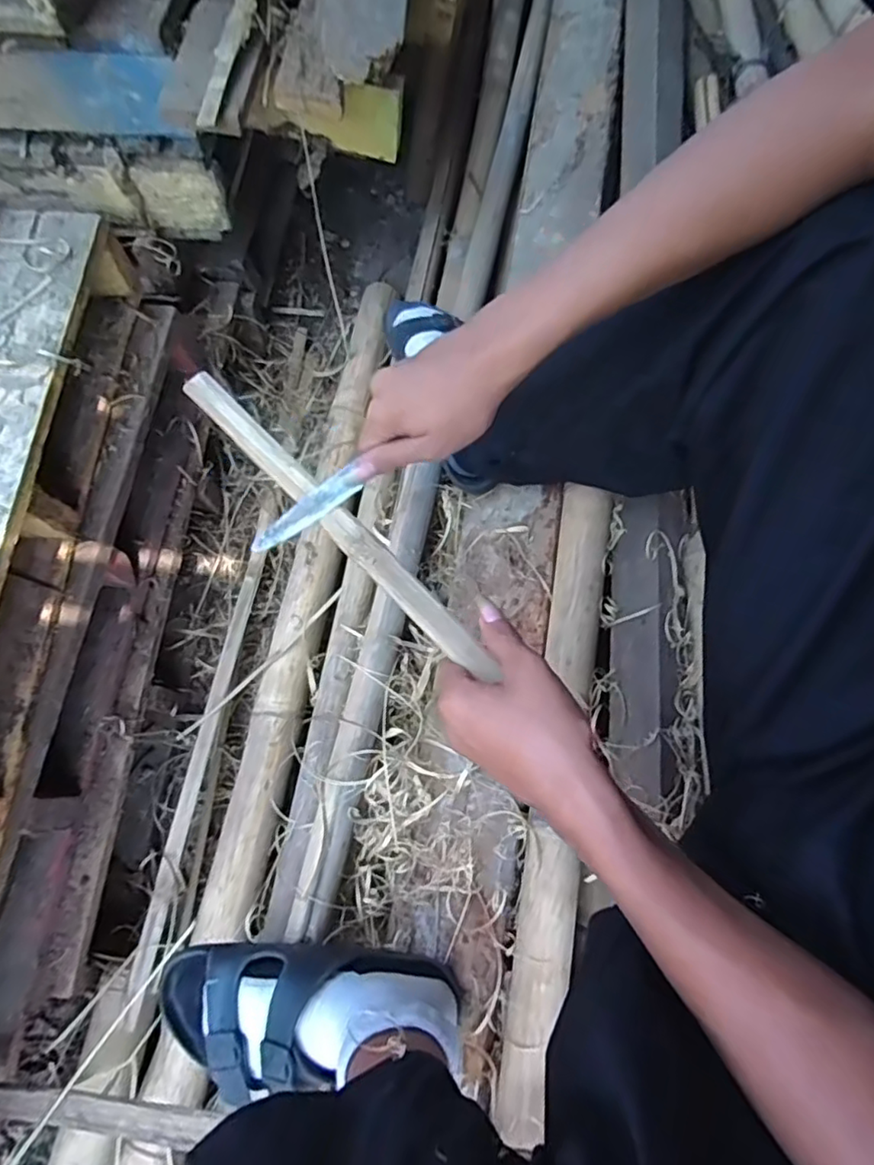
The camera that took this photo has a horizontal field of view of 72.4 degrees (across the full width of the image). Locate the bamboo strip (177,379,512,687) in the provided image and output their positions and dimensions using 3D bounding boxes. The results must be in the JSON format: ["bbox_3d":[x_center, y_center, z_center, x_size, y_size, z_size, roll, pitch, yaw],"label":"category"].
[{"bbox_3d":[-0.080,-0.051,0.429,0.022,0.008,0.328,-41,72,-16],"label":"bamboo strip"}]

